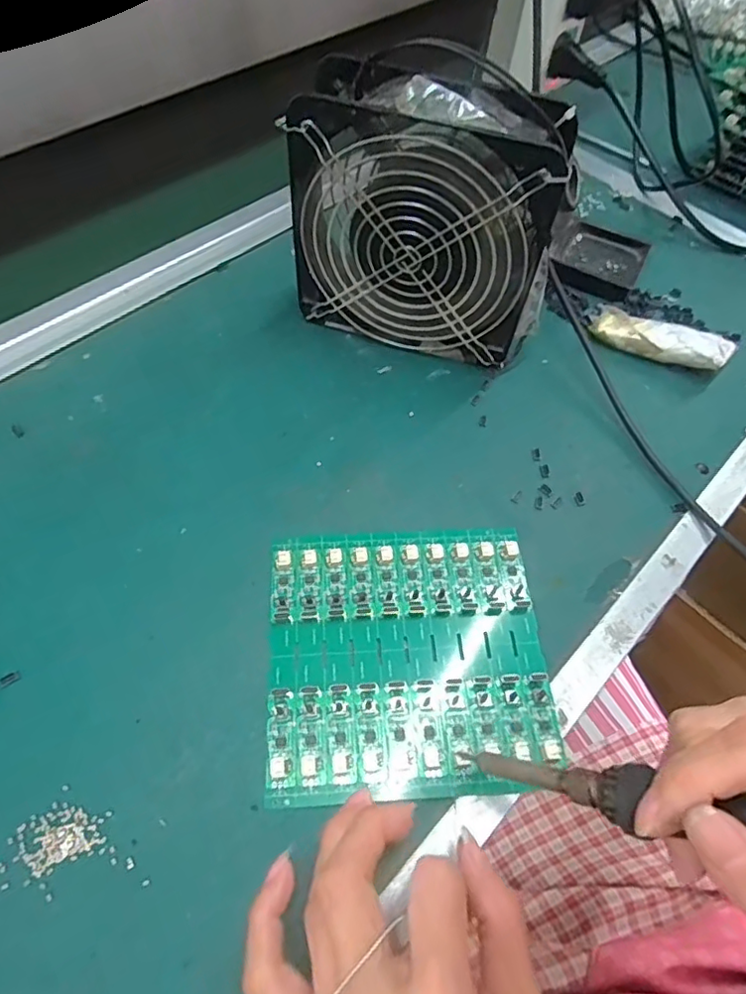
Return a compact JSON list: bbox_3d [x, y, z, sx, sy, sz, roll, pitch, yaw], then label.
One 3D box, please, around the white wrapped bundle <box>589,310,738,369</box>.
[{"bbox_3d":[0.205,-0.113,0.411,0.091,0.020,0.026,27,61,11],"label":"white wrapped bundle"}]

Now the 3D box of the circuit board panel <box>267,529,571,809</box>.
[{"bbox_3d":[0.018,0.078,0.294,0.140,0.010,0.132,-2,60,-5],"label":"circuit board panel"}]

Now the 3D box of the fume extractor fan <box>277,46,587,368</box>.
[{"bbox_3d":[0.033,-0.167,0.356,0.157,0.154,0.058,18,60,6],"label":"fume extractor fan"}]

